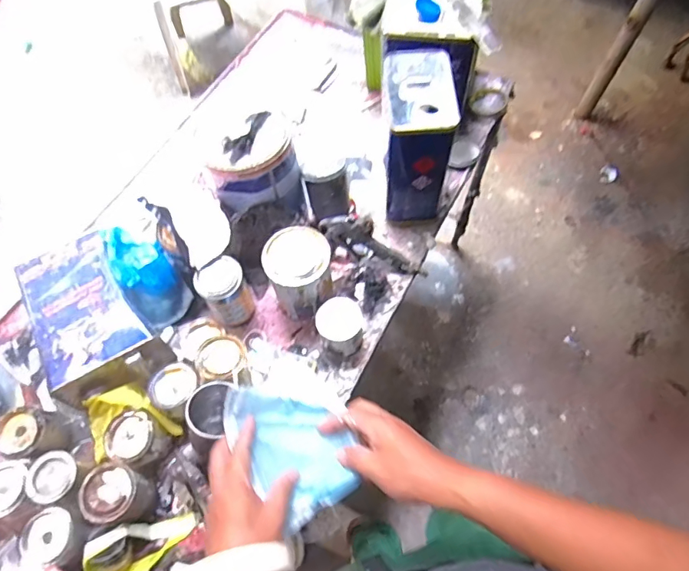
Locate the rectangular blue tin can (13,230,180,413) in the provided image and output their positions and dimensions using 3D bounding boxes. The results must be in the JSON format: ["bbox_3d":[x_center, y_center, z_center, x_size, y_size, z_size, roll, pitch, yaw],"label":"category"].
[{"bbox_3d":[-0.407,0.049,0.753,0.170,0.103,0.261,-25,68,-11],"label":"rectangular blue tin can"}]

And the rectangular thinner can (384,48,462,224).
[{"bbox_3d":[0.125,-0.246,0.825,0.107,0.255,0.160,-2,66,-1],"label":"rectangular thinner can"}]

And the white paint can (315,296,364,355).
[{"bbox_3d":[-0.006,0.067,0.775,0.077,0.063,0.073,0,66,0],"label":"white paint can"}]

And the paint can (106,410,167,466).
[{"bbox_3d":[-0.309,0.226,0.694,0.078,0.057,0.070,10,66,4],"label":"paint can"}]

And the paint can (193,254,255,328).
[{"bbox_3d":[-0.194,0.016,0.773,0.074,0.125,0.067,-28,69,-13],"label":"paint can"}]

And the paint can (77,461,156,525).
[{"bbox_3d":[-0.322,0.295,0.659,0.079,0.069,0.076,15,66,6],"label":"paint can"}]

